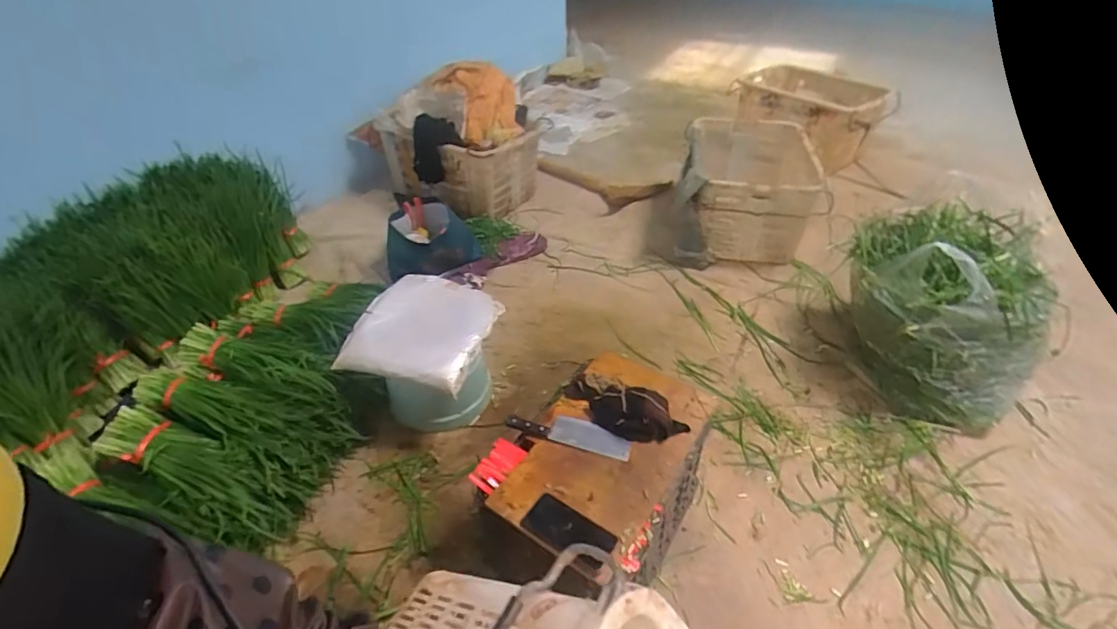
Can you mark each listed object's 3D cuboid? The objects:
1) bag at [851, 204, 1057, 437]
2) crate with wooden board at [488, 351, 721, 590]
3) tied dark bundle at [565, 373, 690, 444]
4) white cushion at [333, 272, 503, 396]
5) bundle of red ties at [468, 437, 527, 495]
[{"bbox_3d":[1.066,-0.041,1.488,0.486,0.399,0.534,23,46,26],"label":"bag"},{"bbox_3d":[0.106,0.347,1.143,0.327,0.239,0.498,19,45,22],"label":"crate with wooden board"},{"bbox_3d":[0.137,0.194,1.112,0.260,0.054,0.121,18,46,20],"label":"tied dark bundle"},{"bbox_3d":[-0.340,0.025,1.324,0.322,0.075,0.339,15,57,8],"label":"white cushion"},{"bbox_3d":[-0.125,0.306,1.055,0.069,0.023,0.104,26,49,27],"label":"bundle of red ties"}]

